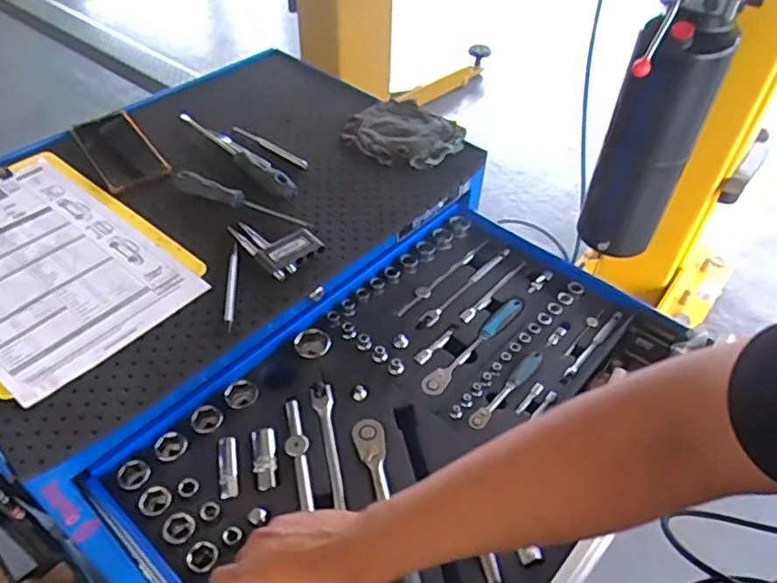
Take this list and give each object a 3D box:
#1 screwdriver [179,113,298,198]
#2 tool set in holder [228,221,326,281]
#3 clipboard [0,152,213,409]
[{"bbox_3d":[-0.208,-0.192,0.829,0.033,0.020,0.257,-34,55,-29],"label":"screwdriver"},{"bbox_3d":[-0.138,-0.062,0.720,0.114,0.014,0.074,34,54,28],"label":"tool set in holder"},{"bbox_3d":[-0.405,-0.042,0.695,0.365,0.014,0.236,31,53,26],"label":"clipboard"}]

